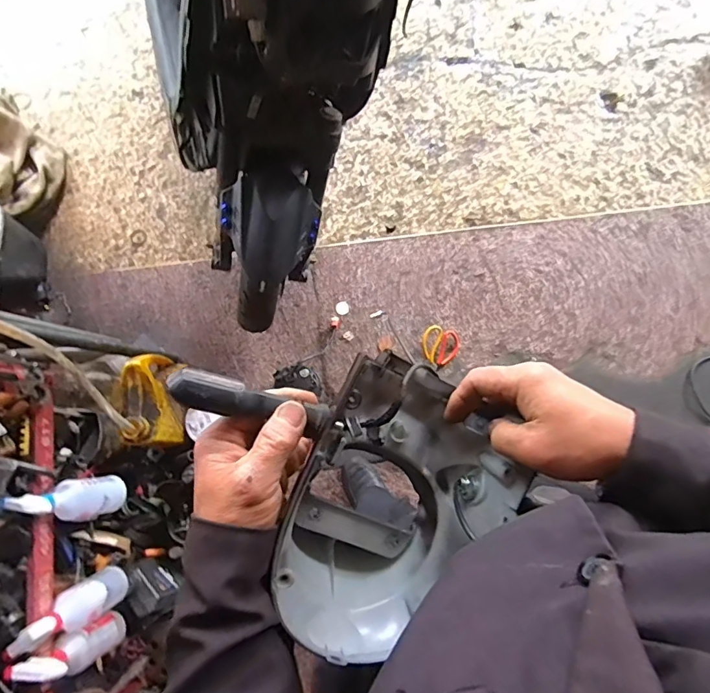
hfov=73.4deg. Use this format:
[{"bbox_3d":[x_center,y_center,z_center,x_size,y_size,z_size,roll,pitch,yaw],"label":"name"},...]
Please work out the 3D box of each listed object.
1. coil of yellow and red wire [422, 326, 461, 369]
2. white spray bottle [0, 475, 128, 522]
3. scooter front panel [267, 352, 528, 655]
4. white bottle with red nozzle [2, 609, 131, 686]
[{"bbox_3d":[0.243,-0.011,1.344,0.113,0.058,0.103,0,80,0],"label":"coil of yellow and red wire"},{"bbox_3d":[-0.541,0.295,0.922,0.075,0.221,0.085,-13,75,27],"label":"white spray bottle"},{"bbox_3d":[0.020,0.113,0.345,0.142,0.106,0.196,41,79,8],"label":"scooter front panel"},{"bbox_3d":[-0.514,0.566,0.891,0.063,0.229,0.072,-21,76,21],"label":"white bottle with red nozzle"}]

